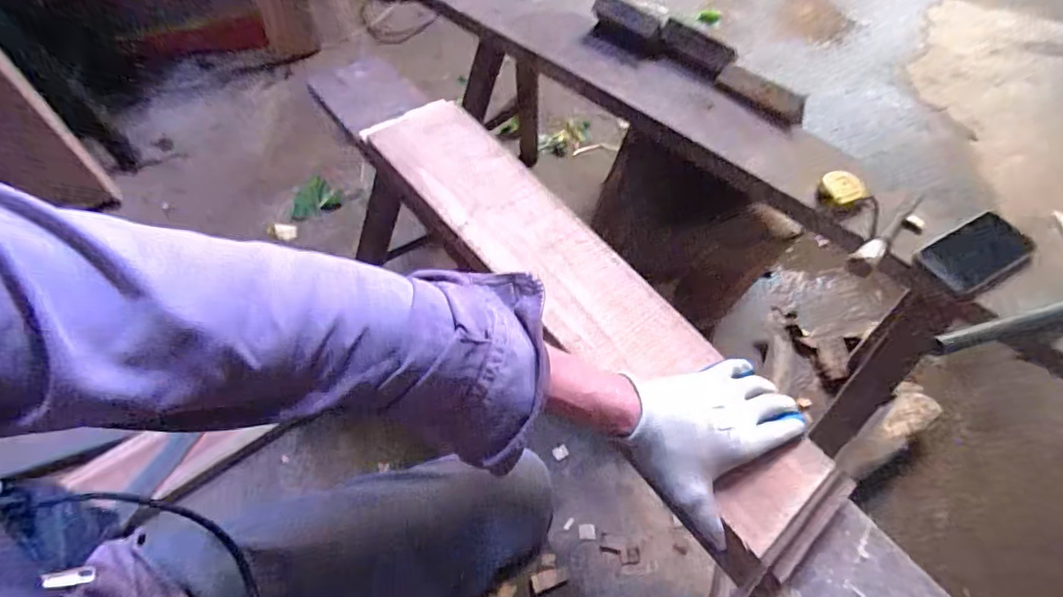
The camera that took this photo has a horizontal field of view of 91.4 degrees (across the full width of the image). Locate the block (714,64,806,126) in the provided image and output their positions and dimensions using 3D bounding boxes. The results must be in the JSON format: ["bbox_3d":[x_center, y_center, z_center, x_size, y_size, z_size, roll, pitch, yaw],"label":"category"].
[{"bbox_3d":[0.361,-0.320,0.809,0.140,0.030,0.040,40,63,21],"label":"block"}]

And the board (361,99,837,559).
[{"bbox_3d":[0.025,-0.036,0.578,0.145,0.025,0.644,-33,63,-22],"label":"board"}]

